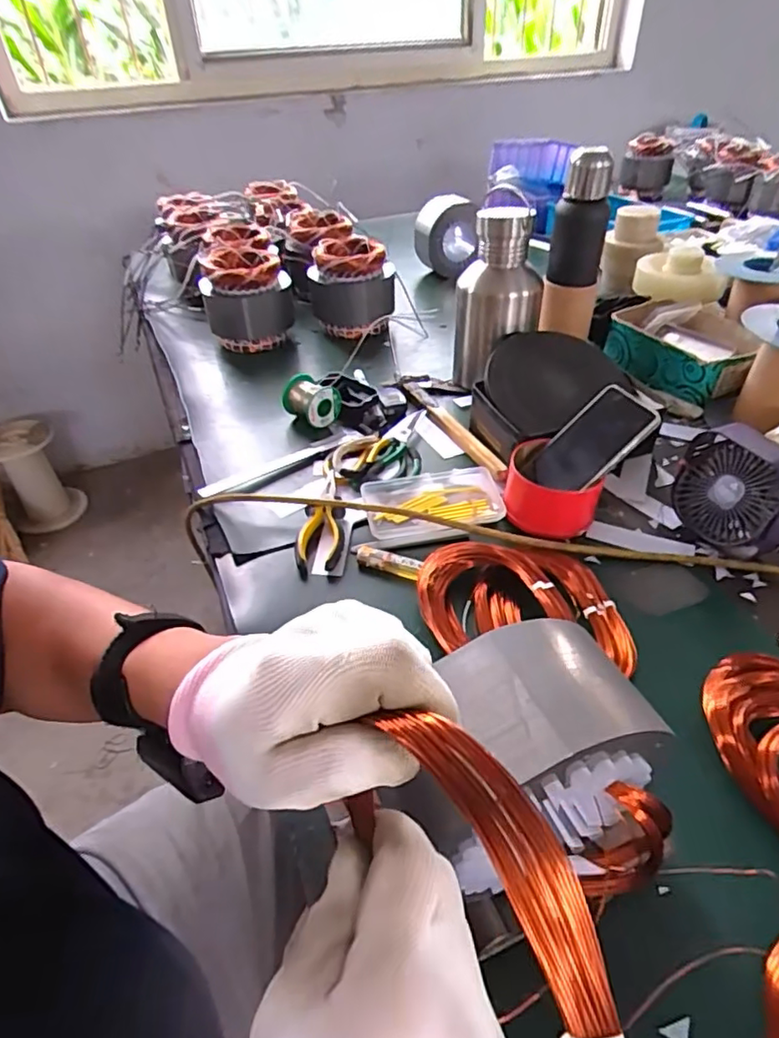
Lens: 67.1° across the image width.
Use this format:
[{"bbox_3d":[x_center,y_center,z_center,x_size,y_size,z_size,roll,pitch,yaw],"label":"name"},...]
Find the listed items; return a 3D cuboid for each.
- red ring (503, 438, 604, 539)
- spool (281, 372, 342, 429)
[{"bbox_3d":[0.183,-0.036,0.659,0.102,0.050,0.097,-2,41,1],"label":"red ring"},{"bbox_3d":[-0.111,-0.169,0.834,0.058,0.049,0.072,-31,48,-29],"label":"spool"}]

